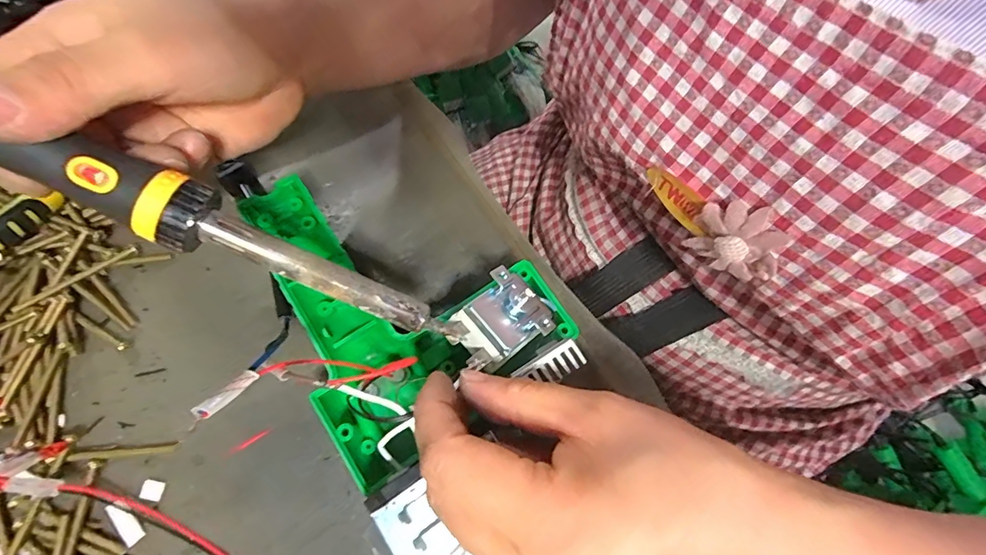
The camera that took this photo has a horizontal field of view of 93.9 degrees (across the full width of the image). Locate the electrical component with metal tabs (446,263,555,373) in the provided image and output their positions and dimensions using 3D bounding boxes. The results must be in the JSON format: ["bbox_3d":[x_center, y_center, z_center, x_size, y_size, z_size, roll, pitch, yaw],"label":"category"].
[{"bbox_3d":[0.002,0.020,0.201,0.040,0.018,0.033,-38,75,-14],"label":"electrical component with metal tabs"}]

